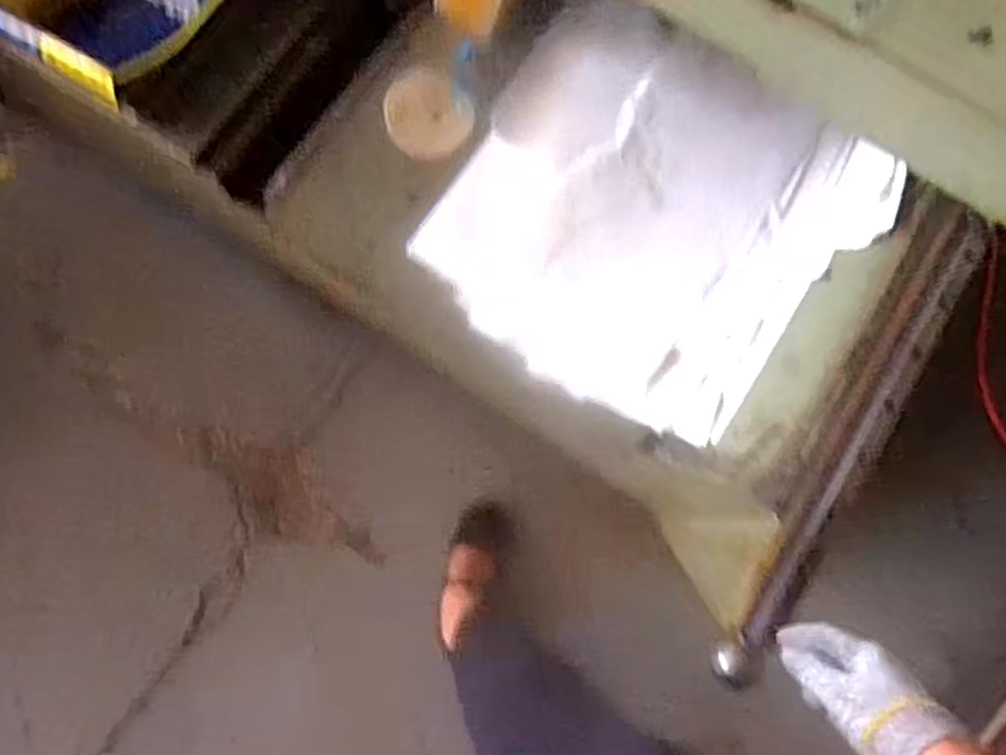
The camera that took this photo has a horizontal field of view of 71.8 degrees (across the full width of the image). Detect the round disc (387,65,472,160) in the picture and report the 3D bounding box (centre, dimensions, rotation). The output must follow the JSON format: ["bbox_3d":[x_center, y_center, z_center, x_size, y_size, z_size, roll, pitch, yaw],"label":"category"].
[{"bbox_3d":[-0.097,-0.329,0.867,0.097,0.014,0.126,-37,83,-9],"label":"round disc"}]

